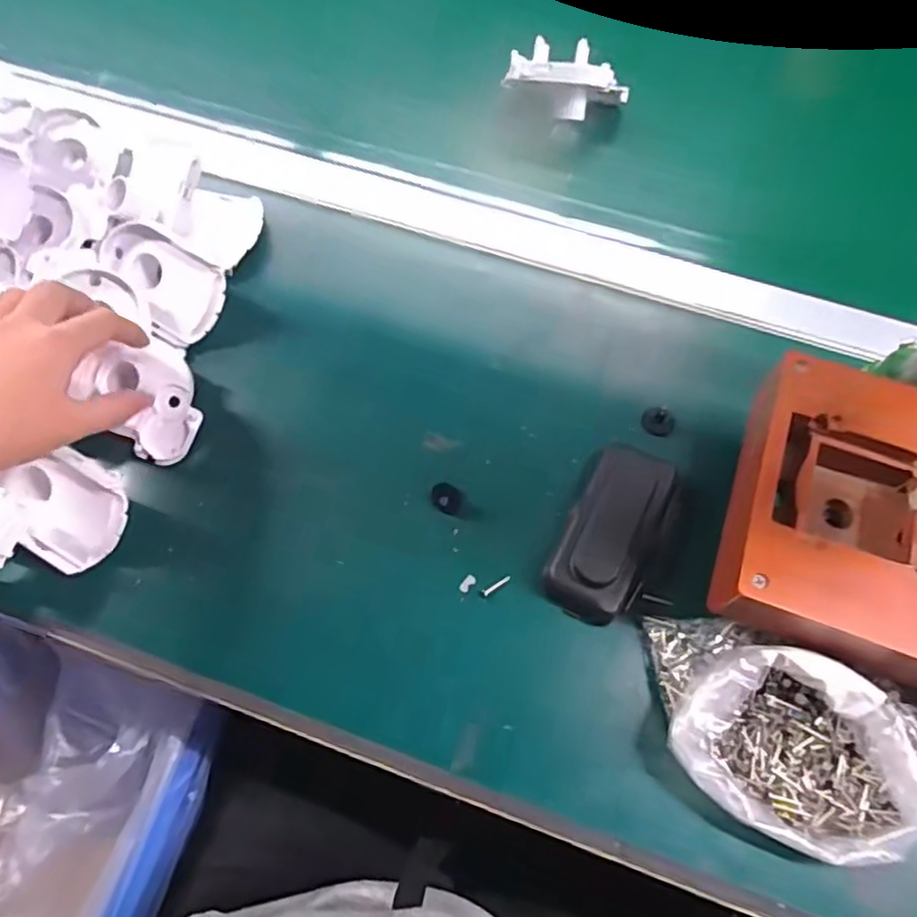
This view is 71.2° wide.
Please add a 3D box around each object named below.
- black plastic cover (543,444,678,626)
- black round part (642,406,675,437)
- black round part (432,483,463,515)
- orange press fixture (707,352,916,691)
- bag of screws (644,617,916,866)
[{"bbox_3d":[0.091,0.044,0.379,0.052,0.024,0.104,24,68,9],"label":"black plastic cover"},{"bbox_3d":[0.135,-0.025,0.428,0.019,0.007,0.021,-9,67,-5],"label":"black round part"},{"bbox_3d":[-0.007,0.024,0.392,0.019,0.012,0.016,30,69,12],"label":"black round part"},{"bbox_3d":[0.230,0.041,0.358,0.161,0.071,0.155,19,67,8],"label":"orange press fixture"},{"bbox_3d":[0.171,0.141,0.323,0.147,0.041,0.092,18,67,7],"label":"bag of screws"}]

